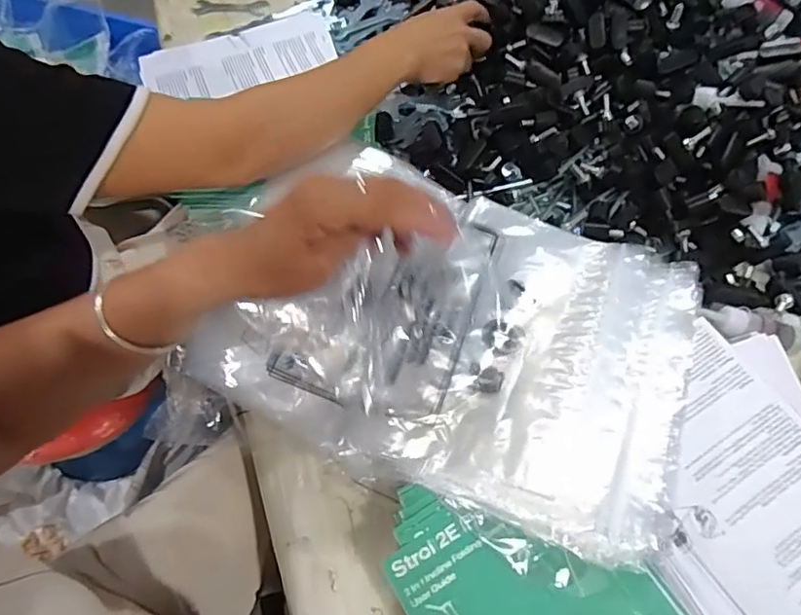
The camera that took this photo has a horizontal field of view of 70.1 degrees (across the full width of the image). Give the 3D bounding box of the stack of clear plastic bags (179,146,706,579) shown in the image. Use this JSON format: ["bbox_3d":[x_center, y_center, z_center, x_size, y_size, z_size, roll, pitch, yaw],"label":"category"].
[{"bbox_3d":[0.040,0.016,0.465,0.362,0.046,0.255,19,63,23],"label":"stack of clear plastic bags"}]

